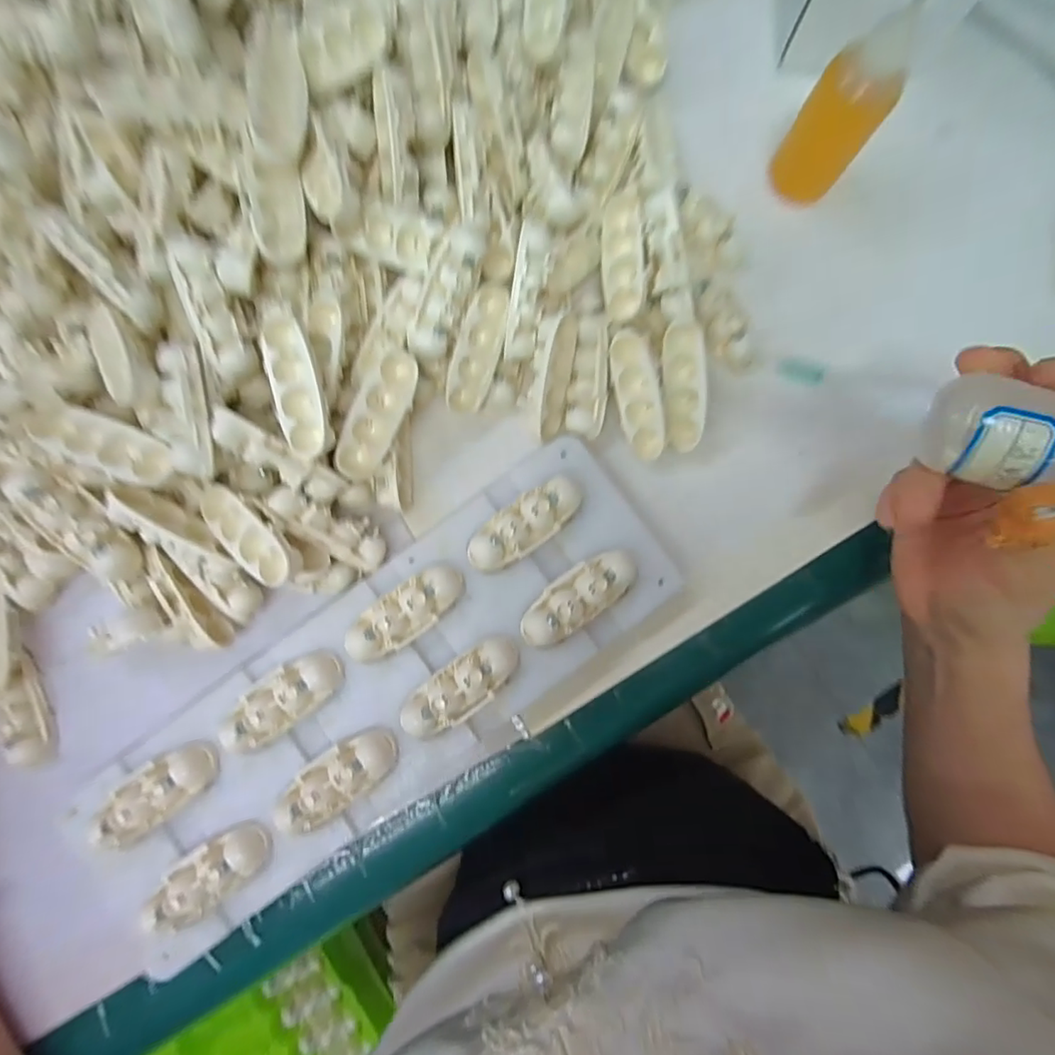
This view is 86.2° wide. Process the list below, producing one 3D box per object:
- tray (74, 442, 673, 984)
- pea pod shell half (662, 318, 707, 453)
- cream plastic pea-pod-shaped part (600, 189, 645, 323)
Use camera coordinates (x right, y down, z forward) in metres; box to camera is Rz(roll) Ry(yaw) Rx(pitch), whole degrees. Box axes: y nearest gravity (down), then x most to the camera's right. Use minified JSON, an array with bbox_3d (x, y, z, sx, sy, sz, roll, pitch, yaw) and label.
[{"bbox_3d":[-0.072,0.083,0.280,0.312,0.035,0.103,-36,88,-2],"label":"tray"},{"bbox_3d":[0.081,-0.073,0.292,0.018,0.015,0.064,-5,100,-1],"label":"pea pod shell half"},{"bbox_3d":[0.049,-0.143,0.295,0.019,0.013,0.066,-3,87,-1],"label":"cream plastic pea-pod-shaped part"}]

